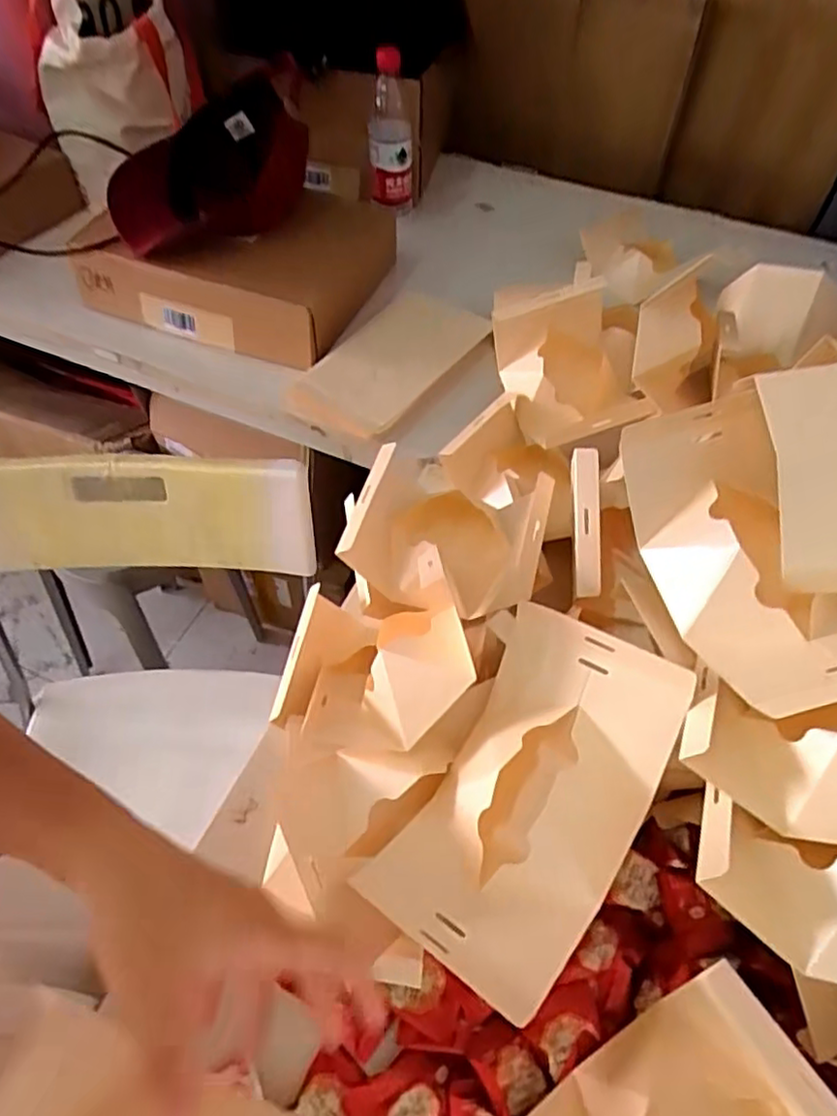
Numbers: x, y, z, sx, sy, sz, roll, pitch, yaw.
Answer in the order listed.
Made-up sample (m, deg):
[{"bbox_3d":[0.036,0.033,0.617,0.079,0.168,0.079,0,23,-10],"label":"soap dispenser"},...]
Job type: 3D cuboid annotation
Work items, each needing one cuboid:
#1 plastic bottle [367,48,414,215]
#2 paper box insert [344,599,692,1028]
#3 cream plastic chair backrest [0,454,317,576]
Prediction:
[{"bbox_3d":[-0.042,-0.603,0.966,0.066,0.211,0.079,-2,55,-3],"label":"plastic bottle"},{"bbox_3d":[0.072,0.149,0.415,0.129,0.087,0.211,29,59,18],"label":"paper box insert"},{"bbox_3d":[-0.326,-0.045,0.739,0.408,0.137,0.034,1,30,-1],"label":"cream plastic chair backrest"}]

